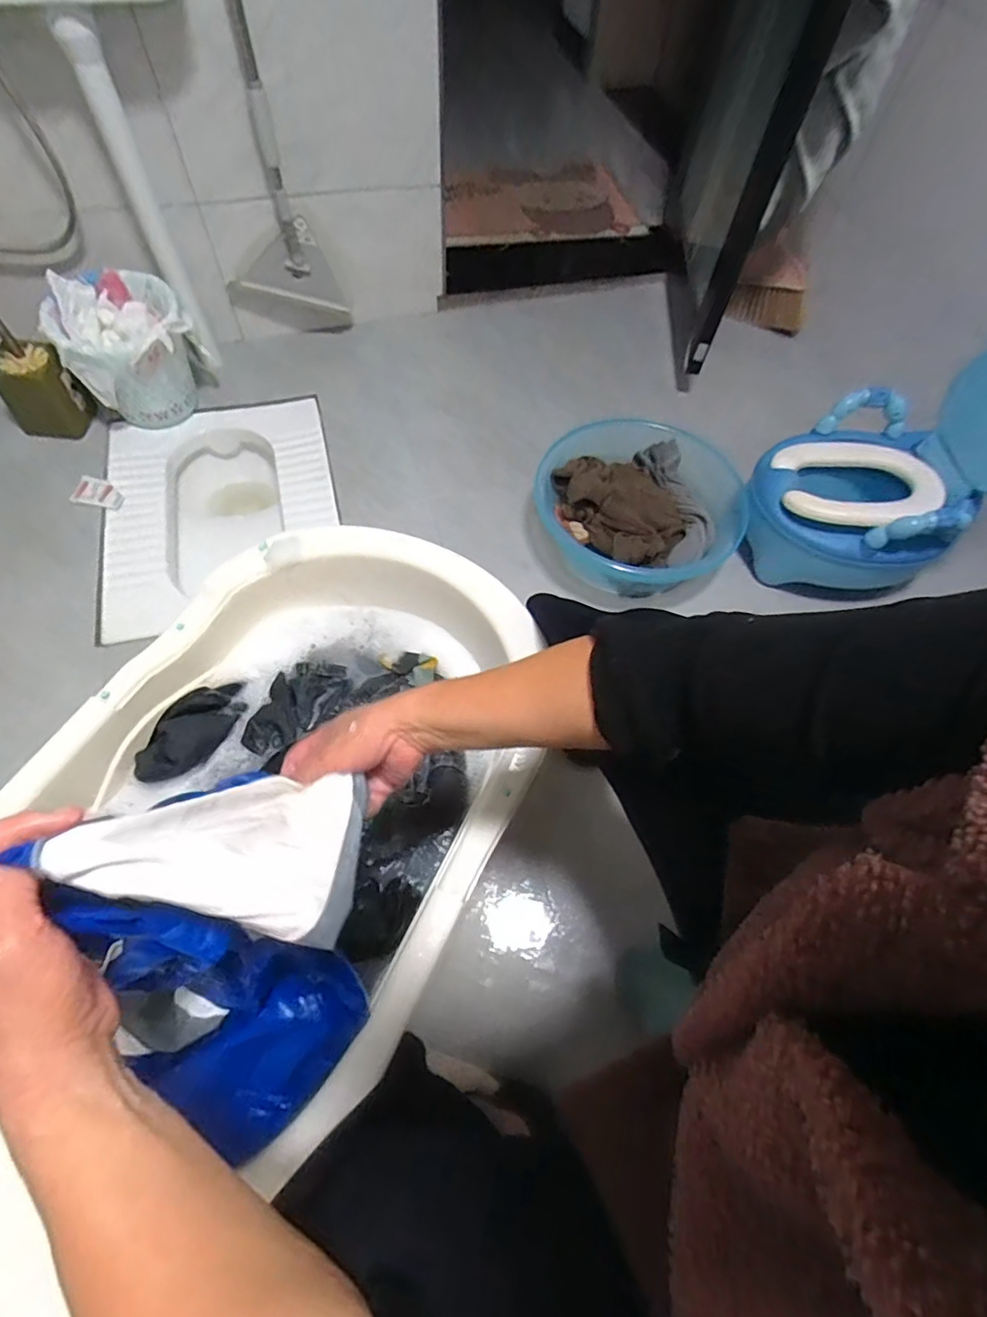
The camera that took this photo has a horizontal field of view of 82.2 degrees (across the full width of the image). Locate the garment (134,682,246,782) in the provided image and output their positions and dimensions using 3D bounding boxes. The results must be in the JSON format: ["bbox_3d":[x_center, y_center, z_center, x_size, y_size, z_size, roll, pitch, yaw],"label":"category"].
[{"bbox_3d":[-0.404,0.096,0.761,0.074,0.035,0.166,28,63,11],"label":"garment"}]

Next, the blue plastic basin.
[{"bbox_3d":[0.264,-0.268,1.041,0.353,0.130,0.343,2,61,-3],"label":"blue plastic basin"}]

